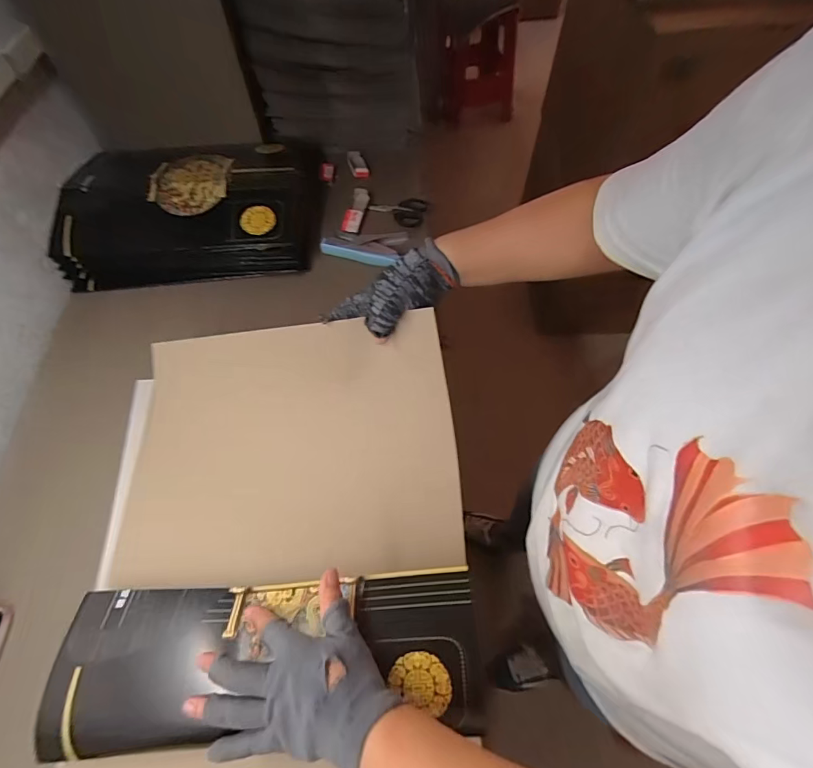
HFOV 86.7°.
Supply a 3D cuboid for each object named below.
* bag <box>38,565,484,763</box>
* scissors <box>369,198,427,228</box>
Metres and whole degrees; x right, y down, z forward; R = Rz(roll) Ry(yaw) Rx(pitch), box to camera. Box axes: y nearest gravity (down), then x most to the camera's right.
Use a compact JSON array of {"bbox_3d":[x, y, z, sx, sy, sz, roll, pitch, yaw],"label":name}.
[{"bbox_3d":[-0.132,0.251,0.403,0.388,0.025,0.127,-6,60,1],"label":"bag"},{"bbox_3d":[-0.018,-0.325,0.809,0.104,0.015,0.060,8,61,6],"label":"scissors"}]

